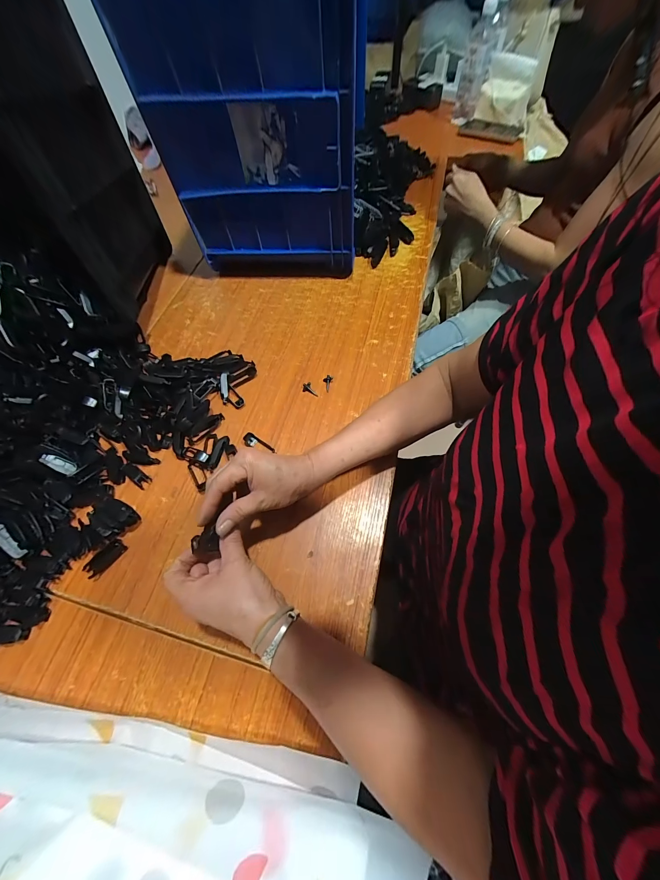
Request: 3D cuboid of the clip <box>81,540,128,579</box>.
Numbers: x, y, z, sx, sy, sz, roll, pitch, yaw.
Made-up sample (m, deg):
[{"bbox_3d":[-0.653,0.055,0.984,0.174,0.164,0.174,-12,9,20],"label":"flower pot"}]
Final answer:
[{"bbox_3d":[-0.289,0.152,0.375,0.024,0.007,0.047,34,69,18],"label":"clip"}]

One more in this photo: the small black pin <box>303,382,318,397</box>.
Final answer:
[{"bbox_3d":[-0.032,-0.082,0.482,0.032,0.007,0.017,42,71,5],"label":"small black pin"}]

